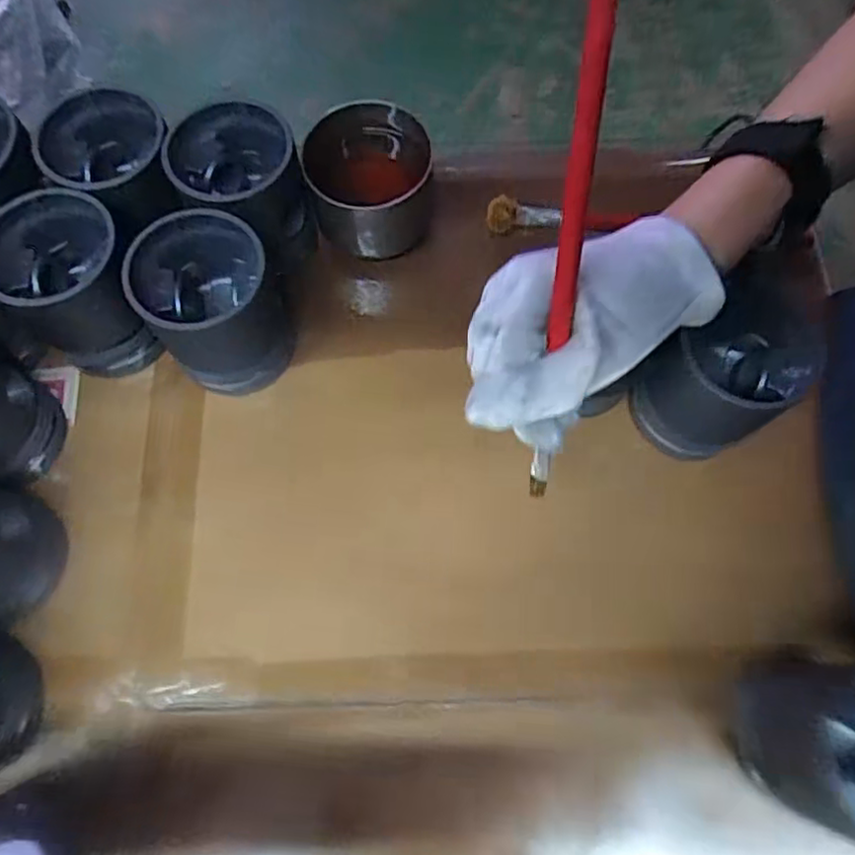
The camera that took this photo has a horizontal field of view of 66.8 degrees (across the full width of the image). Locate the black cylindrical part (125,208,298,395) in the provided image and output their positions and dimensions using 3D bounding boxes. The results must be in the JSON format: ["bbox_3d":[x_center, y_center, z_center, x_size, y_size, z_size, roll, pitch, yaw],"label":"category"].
[{"bbox_3d":[-0.152,-0.085,0.468,0.091,0.103,0.089,0,72,-1],"label":"black cylindrical part"}]

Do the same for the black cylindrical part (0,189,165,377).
[{"bbox_3d":[-0.252,-0.102,0.475,0.092,0.101,0.097,0,72,-1],"label":"black cylindrical part"}]

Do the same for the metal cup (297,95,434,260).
[{"bbox_3d":[-0.047,-0.205,0.550,0.104,0.091,0.096,0,72,-1],"label":"metal cup"}]

